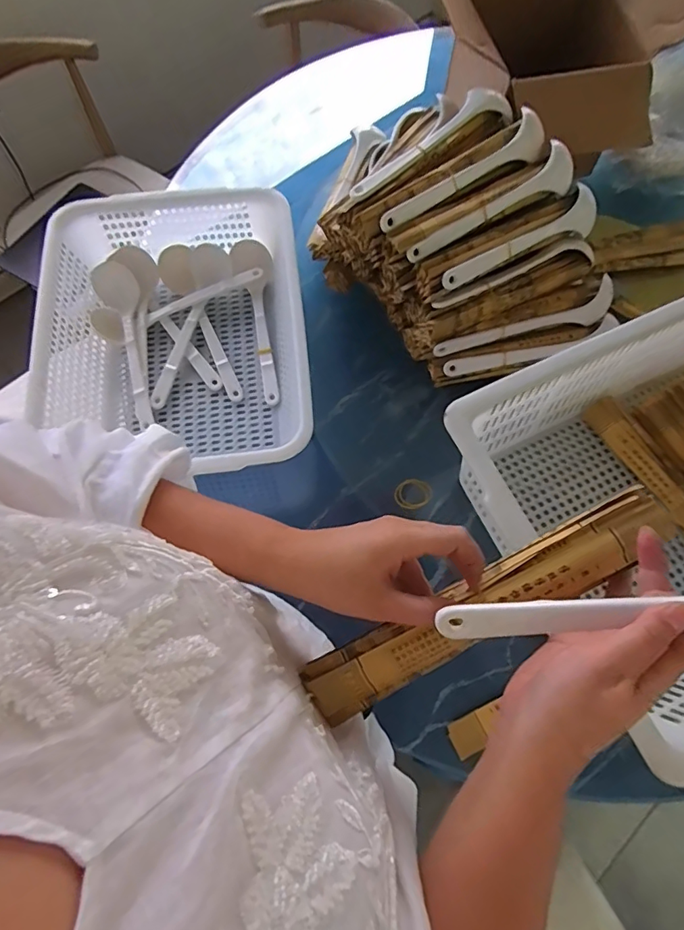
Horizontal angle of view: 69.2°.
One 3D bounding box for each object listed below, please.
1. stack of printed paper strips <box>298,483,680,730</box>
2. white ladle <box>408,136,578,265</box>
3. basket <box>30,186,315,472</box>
[{"bbox_3d":[0.096,0.097,0.337,0.261,0.024,0.044,-31,72,4],"label":"stack of printed paper strips"},{"bbox_3d":[0.190,-0.312,0.603,0.250,0.038,0.051,-37,74,-12],"label":"white ladle"},{"bbox_3d":[-0.226,-0.169,0.702,0.339,0.133,0.424,-6,70,-2],"label":"basket"}]

